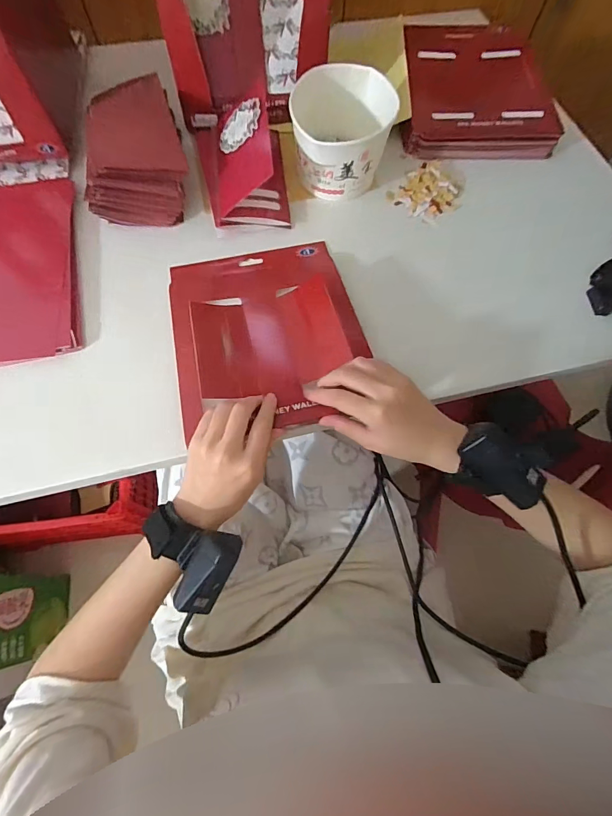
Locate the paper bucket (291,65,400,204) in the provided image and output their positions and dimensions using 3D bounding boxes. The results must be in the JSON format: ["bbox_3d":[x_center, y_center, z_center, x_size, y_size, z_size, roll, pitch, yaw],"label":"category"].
[{"bbox_3d":[0.044,-0.340,0.496,0.117,0.100,0.126,7,67,2],"label":"paper bucket"}]

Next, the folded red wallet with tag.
[{"bbox_3d":[-0.078,-0.317,0.496,0.107,0.078,0.177,-12,68,-6],"label":"folded red wallet with tag"}]

